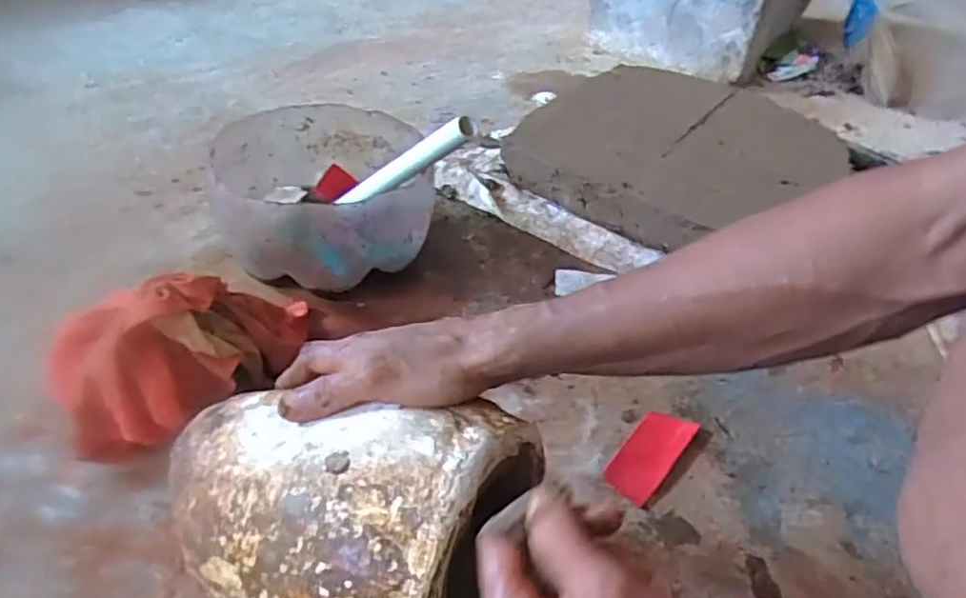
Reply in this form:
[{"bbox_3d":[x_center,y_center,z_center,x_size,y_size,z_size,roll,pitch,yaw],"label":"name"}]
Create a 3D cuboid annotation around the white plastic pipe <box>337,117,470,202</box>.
[{"bbox_3d":[-0.096,-0.139,0.691,0.233,0.025,0.022,-18,19,44],"label":"white plastic pipe"}]

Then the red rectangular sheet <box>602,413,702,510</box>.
[{"bbox_3d":[0.150,0.135,0.570,0.044,0.004,0.103,33,50,25],"label":"red rectangular sheet"}]

